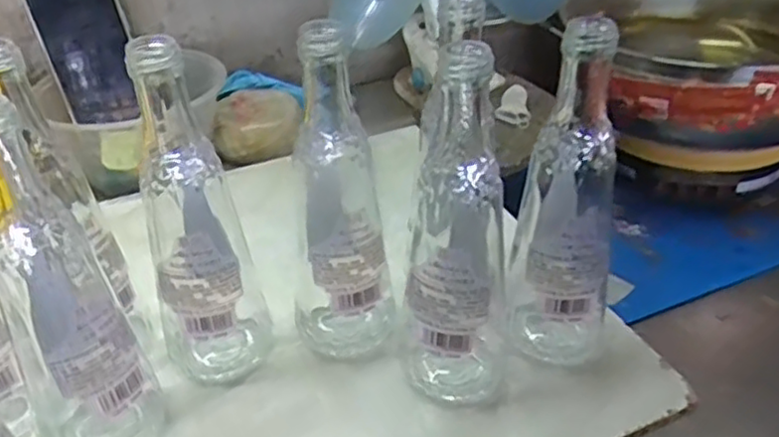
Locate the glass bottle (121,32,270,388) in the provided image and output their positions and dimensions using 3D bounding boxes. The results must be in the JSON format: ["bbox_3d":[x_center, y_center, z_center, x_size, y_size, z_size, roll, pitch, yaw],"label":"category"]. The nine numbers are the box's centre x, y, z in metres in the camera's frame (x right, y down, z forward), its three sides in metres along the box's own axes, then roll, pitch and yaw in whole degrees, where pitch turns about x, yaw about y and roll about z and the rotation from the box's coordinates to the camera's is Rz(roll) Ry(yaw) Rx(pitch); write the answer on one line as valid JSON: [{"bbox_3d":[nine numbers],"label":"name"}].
[{"bbox_3d":[-0.114,0.006,0.409,0.061,0.211,0.063,-8,38,-10],"label":"glass bottle"}]

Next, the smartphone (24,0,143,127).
[{"bbox_3d":[-0.279,-0.157,0.651,0.075,0.139,0.006,-21,19,-19],"label":"smartphone"}]

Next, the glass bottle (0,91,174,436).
[{"bbox_3d":[-0.165,0.046,0.355,0.062,0.217,0.057,-24,43,-28],"label":"glass bottle"}]

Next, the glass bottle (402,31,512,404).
[{"bbox_3d":[0.042,0.013,0.390,0.061,0.207,0.068,8,38,11],"label":"glass bottle"}]

